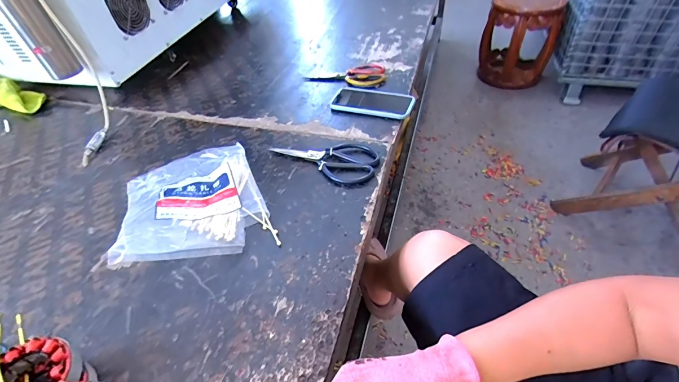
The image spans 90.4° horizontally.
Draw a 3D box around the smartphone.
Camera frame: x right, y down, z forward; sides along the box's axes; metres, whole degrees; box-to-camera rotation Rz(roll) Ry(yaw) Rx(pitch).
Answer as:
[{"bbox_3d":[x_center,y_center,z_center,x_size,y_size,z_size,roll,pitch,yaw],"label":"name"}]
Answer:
[{"bbox_3d":[0.065,-0.192,0.726,0.182,0.017,0.094,16,49,19],"label":"smartphone"}]

